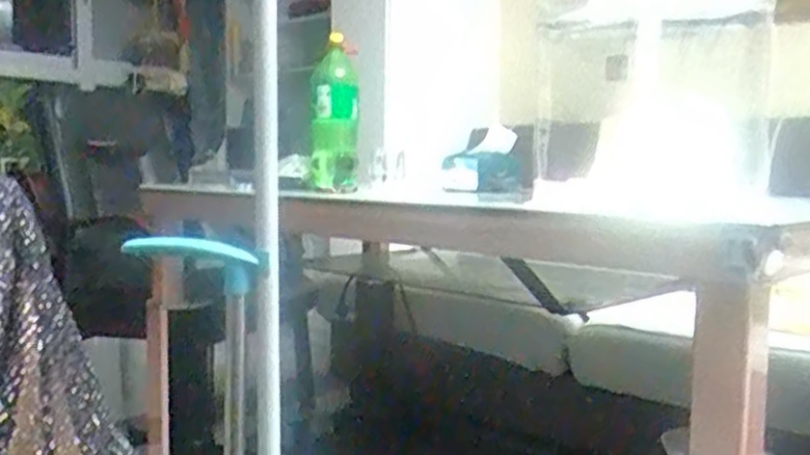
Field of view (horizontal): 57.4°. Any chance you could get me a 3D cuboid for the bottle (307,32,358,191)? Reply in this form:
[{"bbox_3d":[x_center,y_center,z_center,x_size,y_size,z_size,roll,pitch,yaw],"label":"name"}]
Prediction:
[{"bbox_3d":[-0.157,-0.249,1.622,0.100,0.318,0.119,0,5,-5],"label":"bottle"}]

